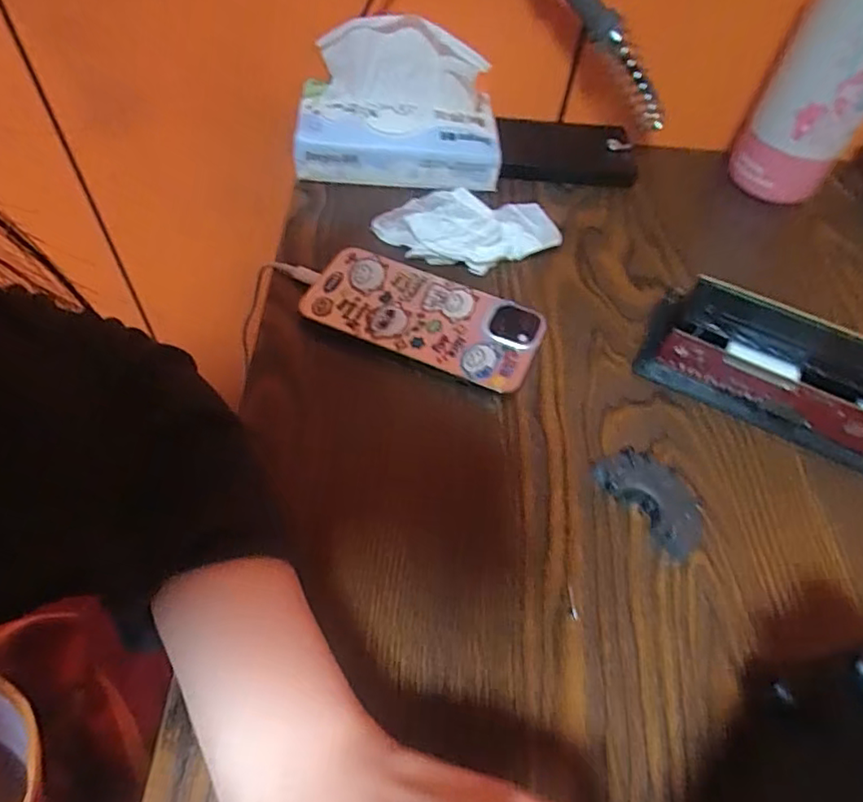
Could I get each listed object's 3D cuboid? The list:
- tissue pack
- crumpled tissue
[{"bbox_3d":[-0.025,-0.225,0.444,0.151,0.105,0.071,1,56,-4],"label":"tissue pack"},{"bbox_3d":[0.029,-0.124,0.399,0.128,0.038,0.060,-10,58,-11],"label":"crumpled tissue"}]

